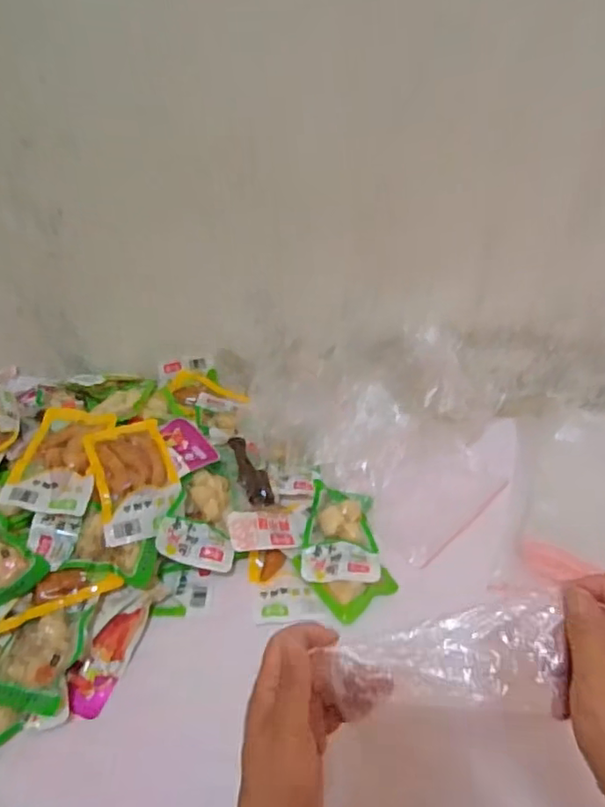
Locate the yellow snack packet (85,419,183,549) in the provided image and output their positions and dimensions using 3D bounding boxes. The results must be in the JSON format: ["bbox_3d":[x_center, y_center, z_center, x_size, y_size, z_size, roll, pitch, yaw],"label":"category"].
[{"bbox_3d":[-0.173,0.076,0.623,0.080,0.012,0.133,-12,57,-20],"label":"yellow snack packet"}]

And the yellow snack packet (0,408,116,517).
[{"bbox_3d":[-0.253,0.061,0.633,0.082,0.030,0.130,1,42,4],"label":"yellow snack packet"}]

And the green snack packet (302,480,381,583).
[{"bbox_3d":[0.040,0.135,0.638,0.078,0.025,0.111,-1,42,2],"label":"green snack packet"}]

